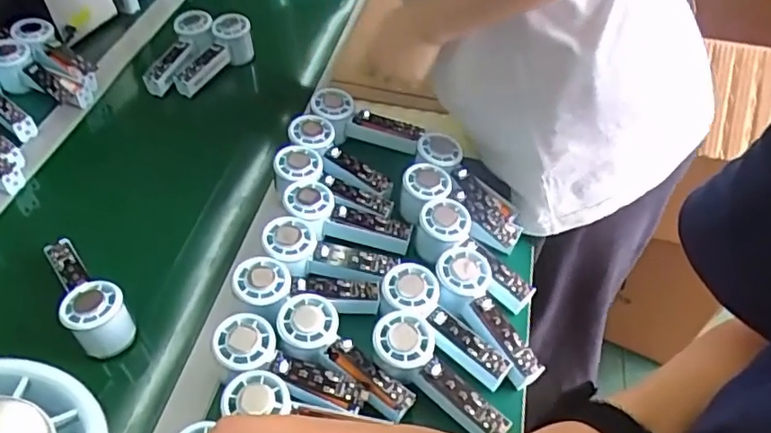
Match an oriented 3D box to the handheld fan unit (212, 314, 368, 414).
[{"bbox_3d":[-0.089,0.137,0.564,0.148,0.029,0.053,18,50,12],"label":"handheld fan unit"}]

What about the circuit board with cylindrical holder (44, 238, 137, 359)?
[{"bbox_3d":[-0.316,0.074,0.628,0.054,0.057,0.154,-29,56,-26],"label":"circuit board with cylindrical holder"}]

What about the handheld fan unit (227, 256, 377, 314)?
[{"bbox_3d":[-0.082,0.076,0.628,0.149,0.030,0.052,12,46,-16],"label":"handheld fan unit"}]

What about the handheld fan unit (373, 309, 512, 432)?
[{"bbox_3d":[0.052,0.150,0.575,0.147,0.026,0.056,40,55,11],"label":"handheld fan unit"}]

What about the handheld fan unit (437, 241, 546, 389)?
[{"bbox_3d":[0.105,0.100,0.620,0.066,0.027,0.152,-22,68,-23],"label":"handheld fan unit"}]

